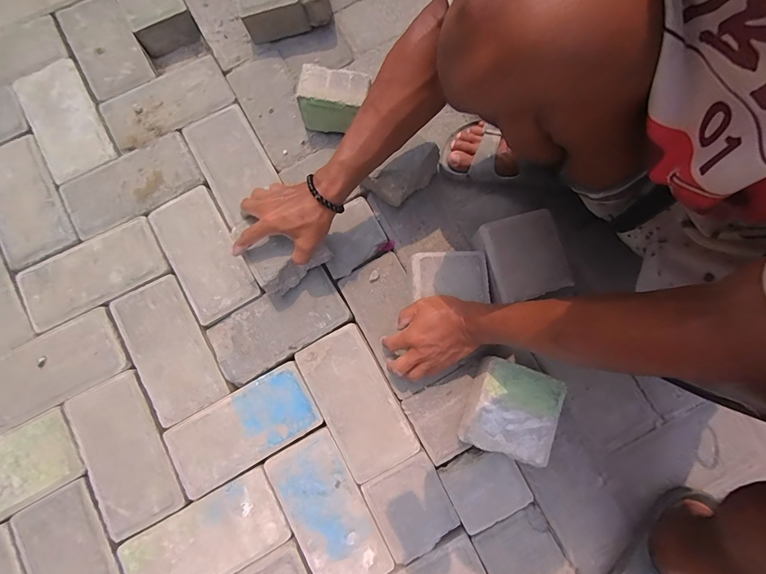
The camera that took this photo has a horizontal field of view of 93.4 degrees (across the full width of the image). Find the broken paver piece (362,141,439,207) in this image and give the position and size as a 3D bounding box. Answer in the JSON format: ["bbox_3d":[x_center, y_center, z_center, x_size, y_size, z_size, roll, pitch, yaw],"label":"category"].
[{"bbox_3d":[0.036,-0.166,0.557,0.119,0.066,0.050,-31,82,-5],"label":"broken paver piece"}]

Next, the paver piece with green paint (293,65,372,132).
[{"bbox_3d":[-0.078,-0.293,0.572,0.101,0.067,0.071,11,80,2],"label":"paver piece with green paint"}]

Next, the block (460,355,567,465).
[{"bbox_3d":[0.173,0.168,0.503,0.107,0.070,0.116,18,81,3],"label":"block"}]

